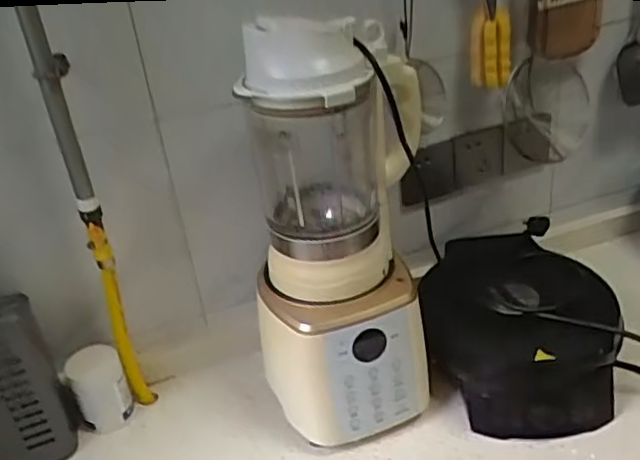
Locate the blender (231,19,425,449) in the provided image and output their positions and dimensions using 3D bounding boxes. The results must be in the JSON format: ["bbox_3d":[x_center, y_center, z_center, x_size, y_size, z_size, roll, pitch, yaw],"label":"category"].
[{"bbox_3d":[0.026,-0.003,0.766,0.209,0.475,0.181,-9,30,-3],"label":"blender"}]

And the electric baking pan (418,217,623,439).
[{"bbox_3d":[0.274,0.124,0.906,0.214,0.140,0.294,-3,30,5],"label":"electric baking pan"}]

